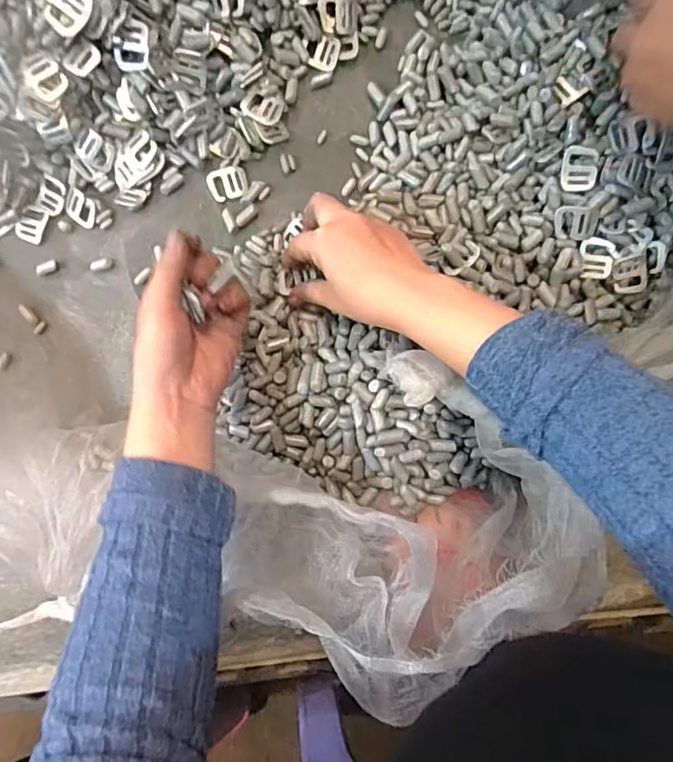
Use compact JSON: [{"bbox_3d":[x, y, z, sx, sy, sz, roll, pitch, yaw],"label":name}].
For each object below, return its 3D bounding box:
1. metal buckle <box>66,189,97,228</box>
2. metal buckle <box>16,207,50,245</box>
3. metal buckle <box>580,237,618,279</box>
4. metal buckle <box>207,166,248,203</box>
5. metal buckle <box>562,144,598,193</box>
[{"bbox_3d":[-0.221,-0.150,0.441,0.028,0.007,0.024,32,94,-2],"label":"metal buckle"},{"bbox_3d":[-0.271,-0.139,0.452,0.027,0.005,0.030,20,94,-1],"label":"metal buckle"},{"bbox_3d":[0.212,-0.100,0.414,0.026,0.005,0.032,11,110,25],"label":"metal buckle"},{"bbox_3d":[-0.094,-0.171,0.437,0.033,0.004,0.026,-23,94,2],"label":"metal buckle"},{"bbox_3d":[0.193,-0.168,0.402,0.027,0.009,0.034,7,105,15],"label":"metal buckle"}]

